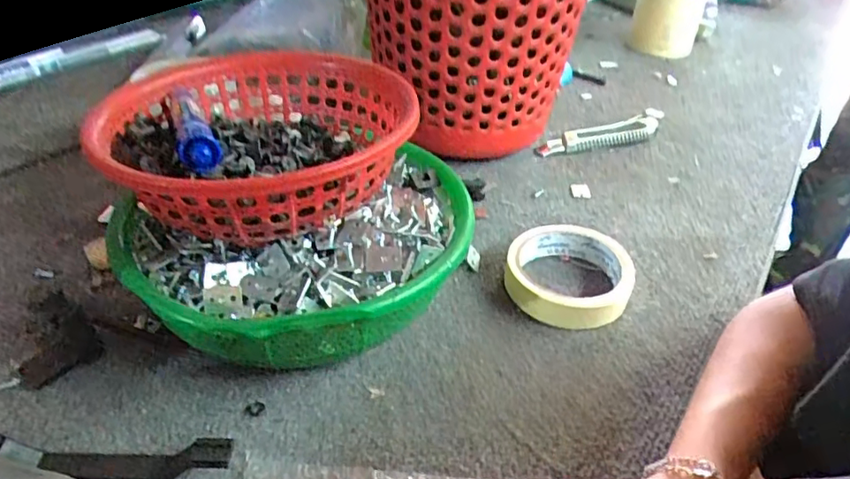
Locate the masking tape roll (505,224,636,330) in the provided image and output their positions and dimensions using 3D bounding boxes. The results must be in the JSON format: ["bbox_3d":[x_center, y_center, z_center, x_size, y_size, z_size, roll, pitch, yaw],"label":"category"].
[{"bbox_3d":[0.108,0.026,0.447,0.089,0.030,0.087,2,36,-2],"label":"masking tape roll"}]

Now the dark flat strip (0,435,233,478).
[{"bbox_3d":[-0.169,0.114,0.314,0.132,0.026,0.018,2,36,-1],"label":"dark flat strip"}]

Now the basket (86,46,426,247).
[{"bbox_3d":[-0.113,-0.060,0.394,0.196,0.073,0.196,9,36,10],"label":"basket"}]

